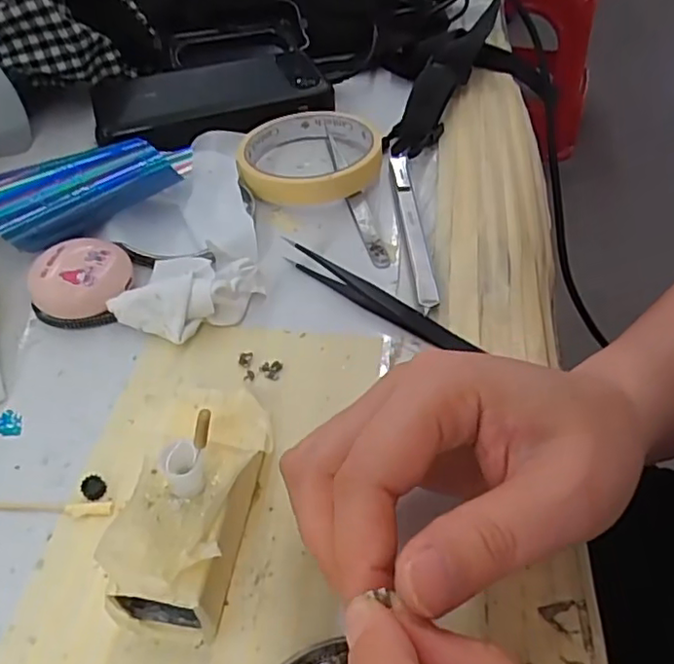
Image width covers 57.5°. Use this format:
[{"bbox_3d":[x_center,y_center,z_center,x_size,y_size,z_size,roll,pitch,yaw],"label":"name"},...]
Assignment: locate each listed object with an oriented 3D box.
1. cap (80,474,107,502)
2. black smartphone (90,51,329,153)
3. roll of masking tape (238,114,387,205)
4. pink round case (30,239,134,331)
[{"bbox_3d":[-0.096,0.060,0.241,0.011,0.005,0.010,0,48,0],"label":"cap"},{"bbox_3d":[-0.085,-0.162,0.419,0.153,0.016,0.081,-14,52,-11],"label":"black smartphone"},{"bbox_3d":[-0.018,-0.111,0.380,0.085,0.021,0.087,0,48,0],"label":"roll of masking tape"},{"bbox_3d":[-0.125,-0.026,0.307,0.042,0.022,0.044,6,49,6],"label":"pink round case"}]

